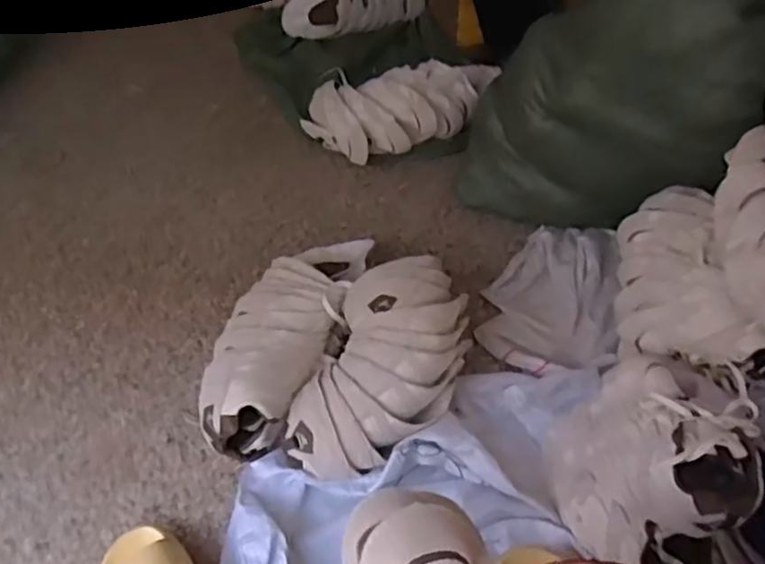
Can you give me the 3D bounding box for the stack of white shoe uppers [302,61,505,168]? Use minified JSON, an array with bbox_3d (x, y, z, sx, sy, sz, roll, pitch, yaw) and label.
[{"bbox_3d":[0.042,-0.360,1.476,0.392,0.117,0.164,-12,46,-13],"label":"stack of white shoe uppers"}]

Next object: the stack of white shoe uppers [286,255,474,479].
[{"bbox_3d":[0.013,0.099,0.989,0.195,0.108,0.355,16,46,10],"label":"stack of white shoe uppers"}]

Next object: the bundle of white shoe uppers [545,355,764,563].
[{"bbox_3d":[0.304,0.221,0.824,0.215,0.216,0.184,20,47,19],"label":"bundle of white shoe uppers"}]

